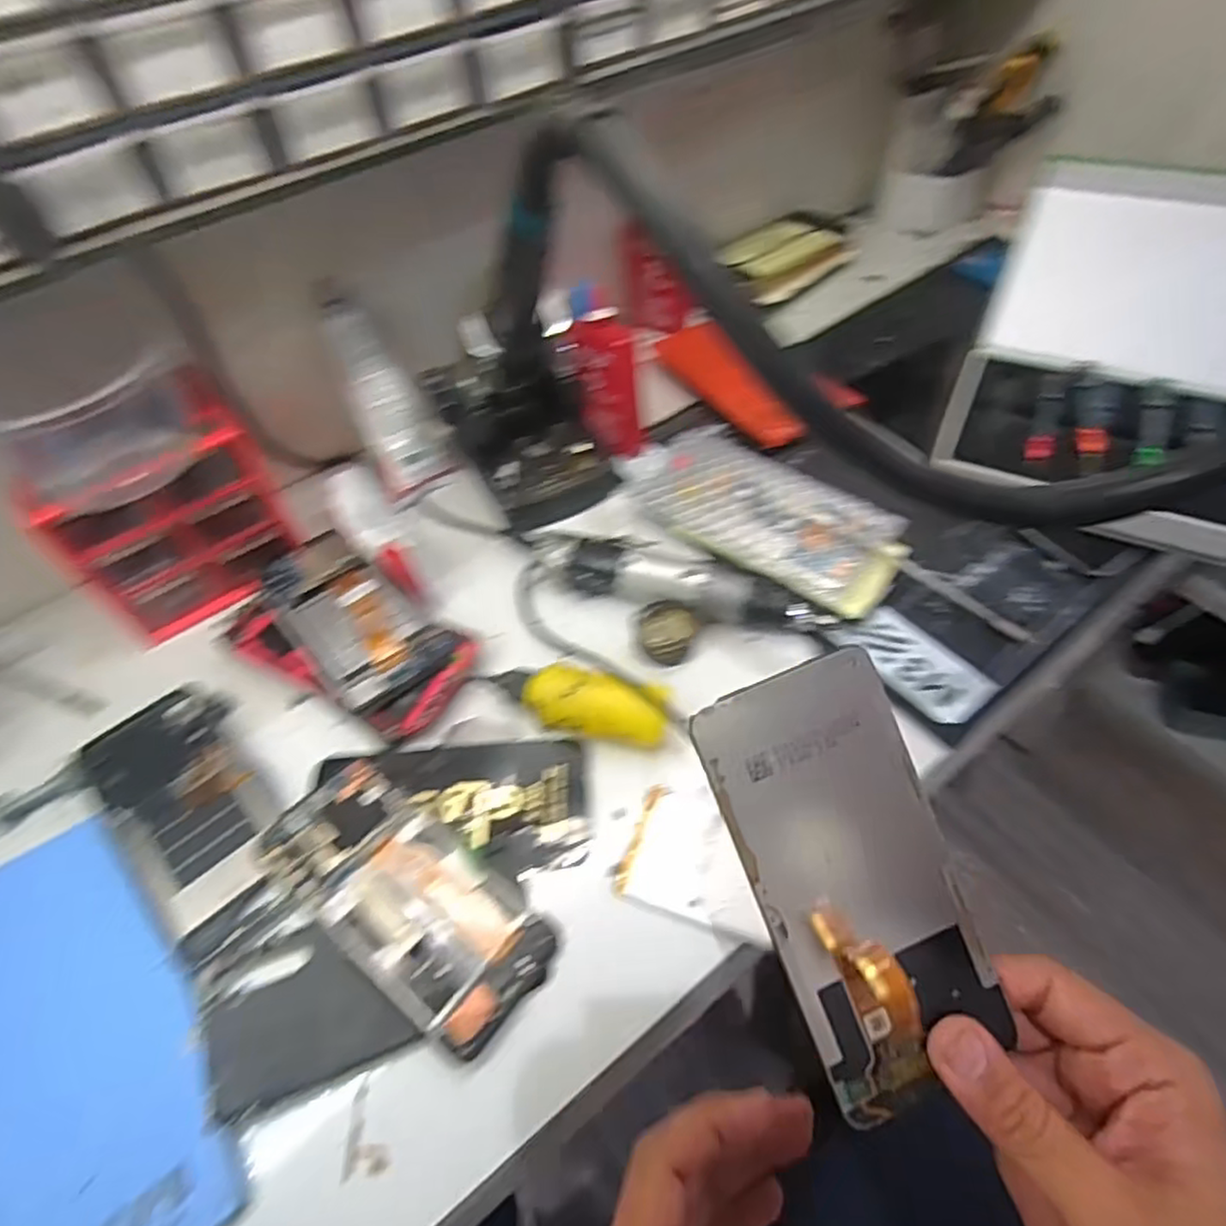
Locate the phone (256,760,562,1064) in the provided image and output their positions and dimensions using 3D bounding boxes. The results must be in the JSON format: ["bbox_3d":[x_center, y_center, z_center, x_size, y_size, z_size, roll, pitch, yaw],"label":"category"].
[{"bbox_3d":[-0.106,0.142,0.353,0.157,0.014,0.069,32,61,25],"label":"phone"}]

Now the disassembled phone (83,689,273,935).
[{"bbox_3d":[-0.245,0.106,0.391,0.072,0.018,0.140,-30,55,-22],"label":"disassembled phone"}]

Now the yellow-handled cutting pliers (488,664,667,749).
[{"bbox_3d":[-0.019,0.054,0.402,0.103,0.034,0.031,12,55,13],"label":"yellow-handled cutting pliers"}]

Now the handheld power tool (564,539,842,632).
[{"bbox_3d":[0.054,-0.017,0.450,0.173,0.028,0.035,11,55,13],"label":"handheld power tool"}]

